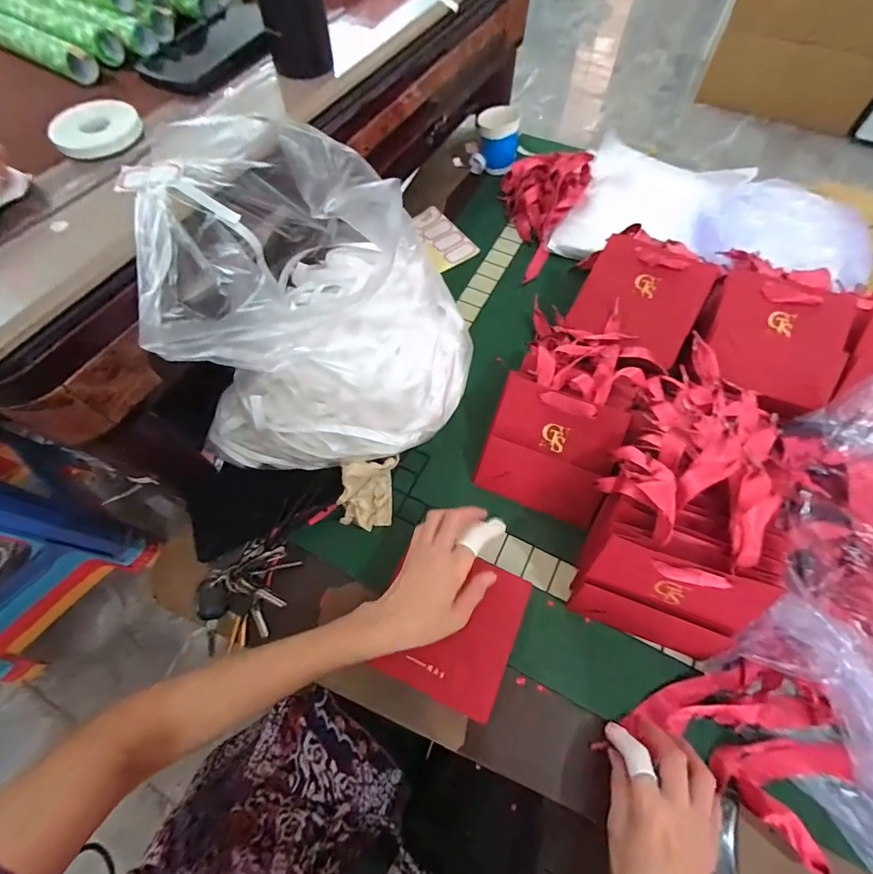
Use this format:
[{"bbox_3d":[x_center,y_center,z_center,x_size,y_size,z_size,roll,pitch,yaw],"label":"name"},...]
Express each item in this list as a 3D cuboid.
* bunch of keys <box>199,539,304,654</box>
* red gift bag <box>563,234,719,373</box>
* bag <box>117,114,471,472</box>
[{"bbox_3d":[-0.208,0.168,0.469,0.079,0.033,0.115,18,65,9],"label":"bunch of keys"},{"bbox_3d":[0.260,-0.178,0.554,0.139,0.022,0.136,29,90,12],"label":"red gift bag"},{"bbox_3d":[-0.117,-0.116,0.419,0.296,0.241,0.229,4,63,2],"label":"bag"}]

